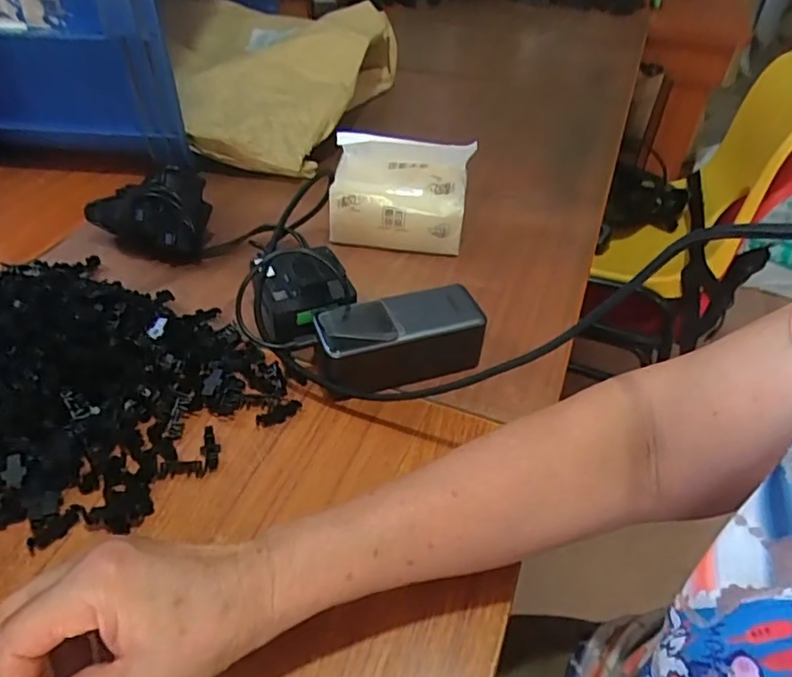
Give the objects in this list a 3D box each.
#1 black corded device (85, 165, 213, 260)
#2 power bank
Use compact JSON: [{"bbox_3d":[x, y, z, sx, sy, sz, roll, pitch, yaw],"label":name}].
[{"bbox_3d":[-0.238,-0.124,0.568,0.110,0.074,0.062,10,44,7],"label":"black corded device"},{"bbox_3d":[0.004,0.003,0.467,0.129,0.054,0.058,-10,45,-14],"label":"power bank"}]

